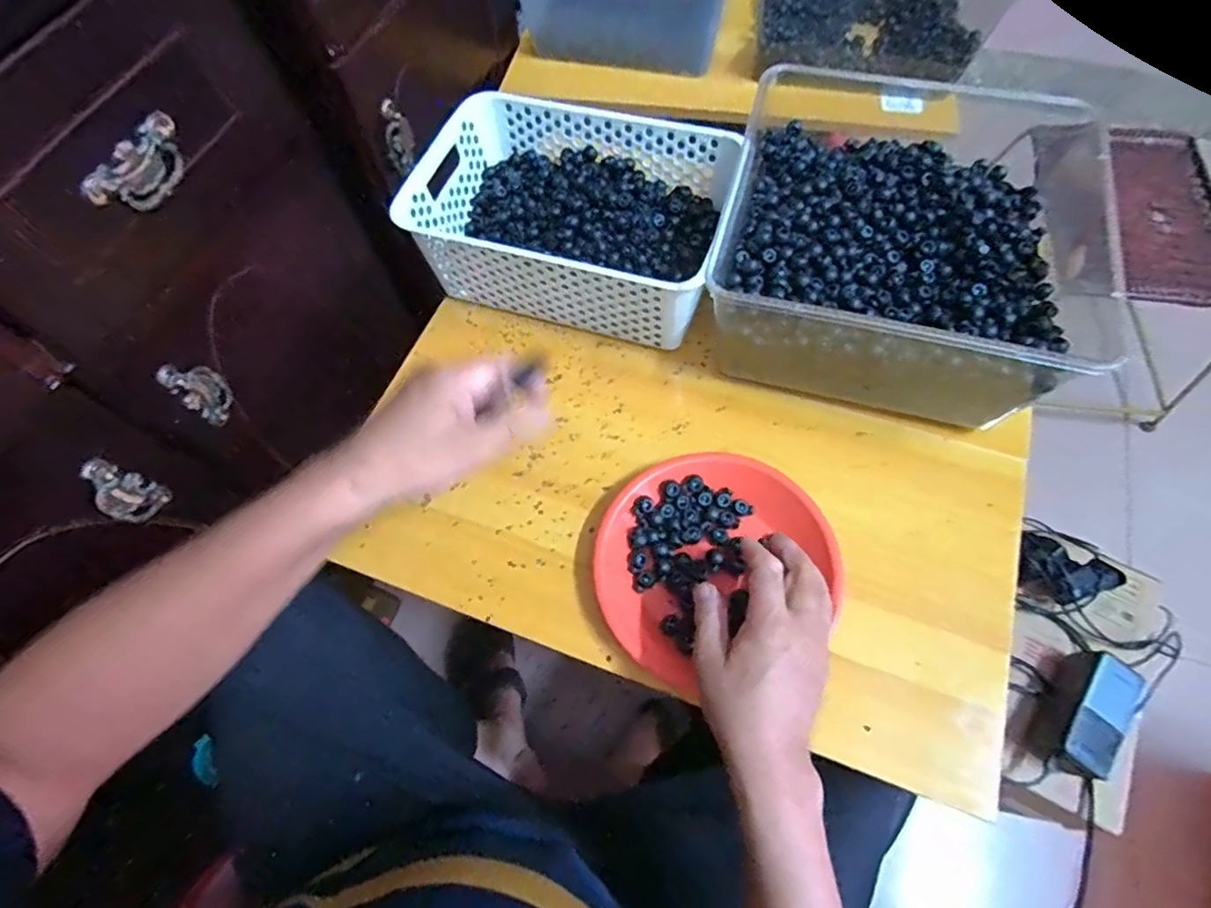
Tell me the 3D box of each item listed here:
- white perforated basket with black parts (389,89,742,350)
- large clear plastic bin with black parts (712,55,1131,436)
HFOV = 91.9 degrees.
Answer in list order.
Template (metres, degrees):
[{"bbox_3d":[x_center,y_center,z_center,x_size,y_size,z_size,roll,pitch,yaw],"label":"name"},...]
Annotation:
[{"bbox_3d":[-0.032,-0.243,0.603,0.296,0.098,0.207,16,66,10],"label":"white perforated basket with black parts"},{"bbox_3d":[0.258,-0.180,0.541,0.288,0.135,0.275,14,65,9],"label":"large clear plastic bin with black parts"}]

